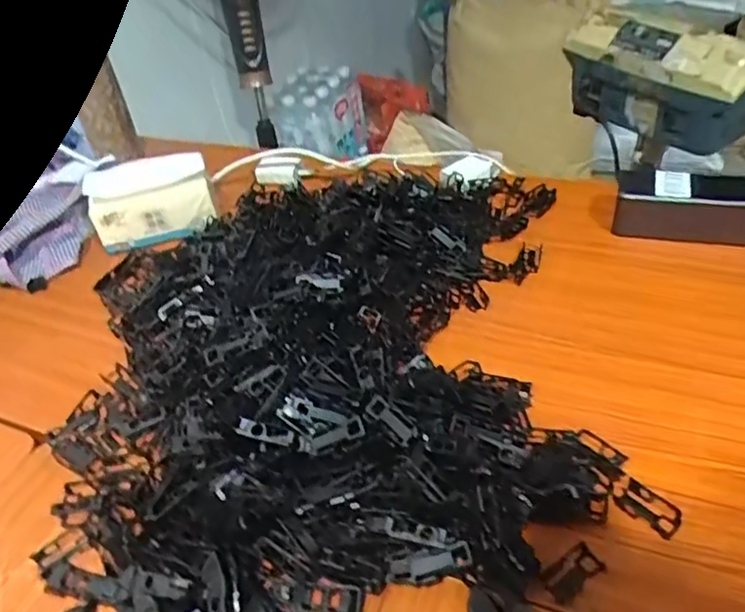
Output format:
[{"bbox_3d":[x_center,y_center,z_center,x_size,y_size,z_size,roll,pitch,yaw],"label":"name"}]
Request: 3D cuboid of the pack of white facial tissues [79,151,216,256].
[{"bbox_3d":[-0.249,-0.121,0.702,0.130,0.082,0.050,-13,41,-6],"label":"pack of white facial tissues"}]

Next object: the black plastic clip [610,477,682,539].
[{"bbox_3d":[0.178,0.131,0.407,0.020,0.008,0.044,-33,46,-26],"label":"black plastic clip"}]

